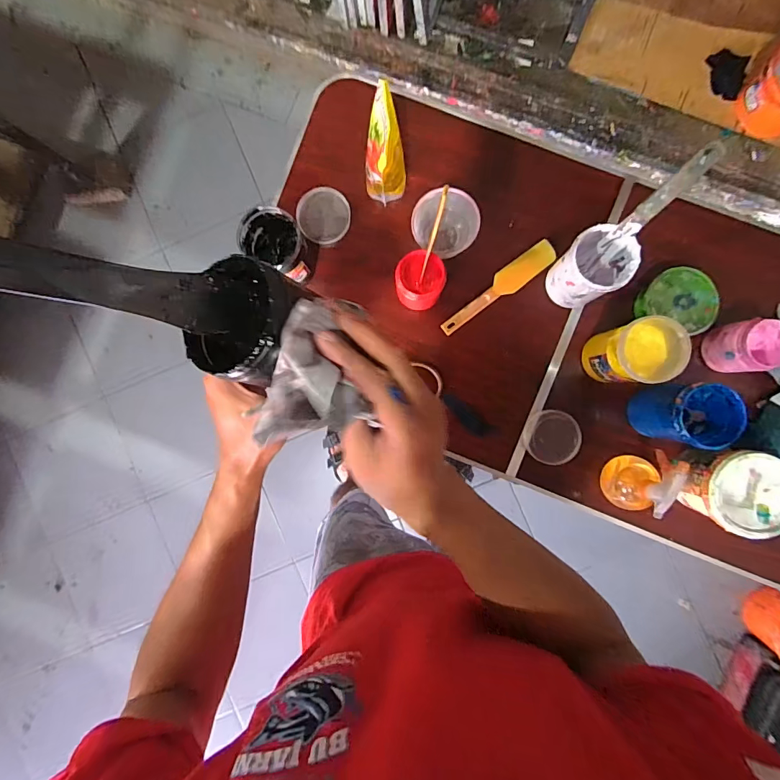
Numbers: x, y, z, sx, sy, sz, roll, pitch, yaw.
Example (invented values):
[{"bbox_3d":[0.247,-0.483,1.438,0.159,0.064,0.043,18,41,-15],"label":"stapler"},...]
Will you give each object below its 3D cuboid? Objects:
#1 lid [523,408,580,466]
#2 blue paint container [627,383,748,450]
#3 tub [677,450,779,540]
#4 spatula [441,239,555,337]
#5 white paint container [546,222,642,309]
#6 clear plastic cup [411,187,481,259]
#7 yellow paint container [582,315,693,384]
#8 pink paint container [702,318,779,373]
[{"bbox_3d":[0.297,0.087,0.771,0.099,0.009,0.096,6,90,3],"label":"lid"},{"bbox_3d":[0.462,0.038,0.673,0.093,0.147,0.093,-1,90,3],"label":"blue paint container"},{"bbox_3d":[0.551,0.159,0.675,0.115,0.105,0.124,0,90,3],"label":"tub"},{"bbox_3d":[0.198,-0.185,0.770,0.242,0.015,0.046,-39,88,2],"label":"spatula"},{"bbox_3d":[0.321,-0.196,0.689,0.091,0.144,0.095,0,90,3],"label":"white paint container"},{"bbox_3d":[0.096,-0.298,0.751,0.118,0.060,0.106,4,90,3],"label":"clear plastic cup"},{"bbox_3d":[0.391,-0.059,0.685,0.096,0.149,0.096,2,90,3],"label":"yellow paint container"},{"bbox_3d":[0.596,-0.072,0.702,0.093,0.082,0.088,-5,90,2],"label":"pink paint container"}]

